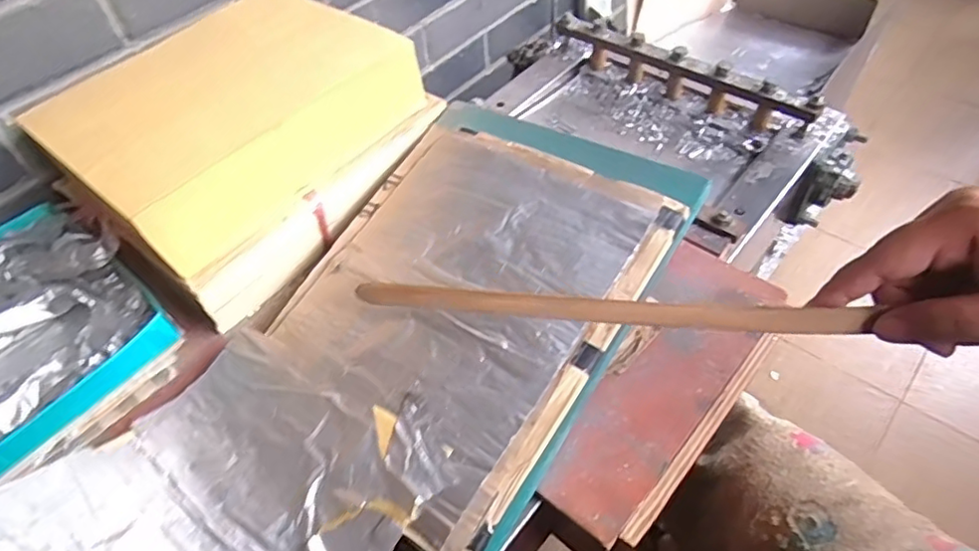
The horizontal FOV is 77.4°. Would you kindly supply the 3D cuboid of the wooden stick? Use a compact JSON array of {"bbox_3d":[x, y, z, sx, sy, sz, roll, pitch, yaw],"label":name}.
[{"bbox_3d":[0.054,0.017,0.331,0.263,0.013,0.010,3,51,15],"label":"wooden stick"}]

